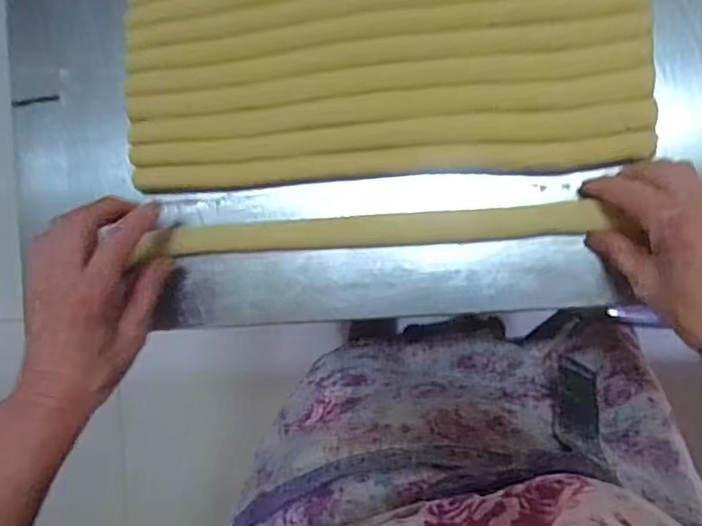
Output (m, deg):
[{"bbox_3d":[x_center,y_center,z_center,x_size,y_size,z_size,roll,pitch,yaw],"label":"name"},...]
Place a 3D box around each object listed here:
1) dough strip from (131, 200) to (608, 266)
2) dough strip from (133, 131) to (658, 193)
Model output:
[{"bbox_3d":[0.011,-0.023,0.424,0.327,0.018,0.023,-3,91,4],"label":"dough strip"},{"bbox_3d":[0.020,-0.072,0.418,0.359,0.017,0.024,-2,91,8],"label":"dough strip"}]

